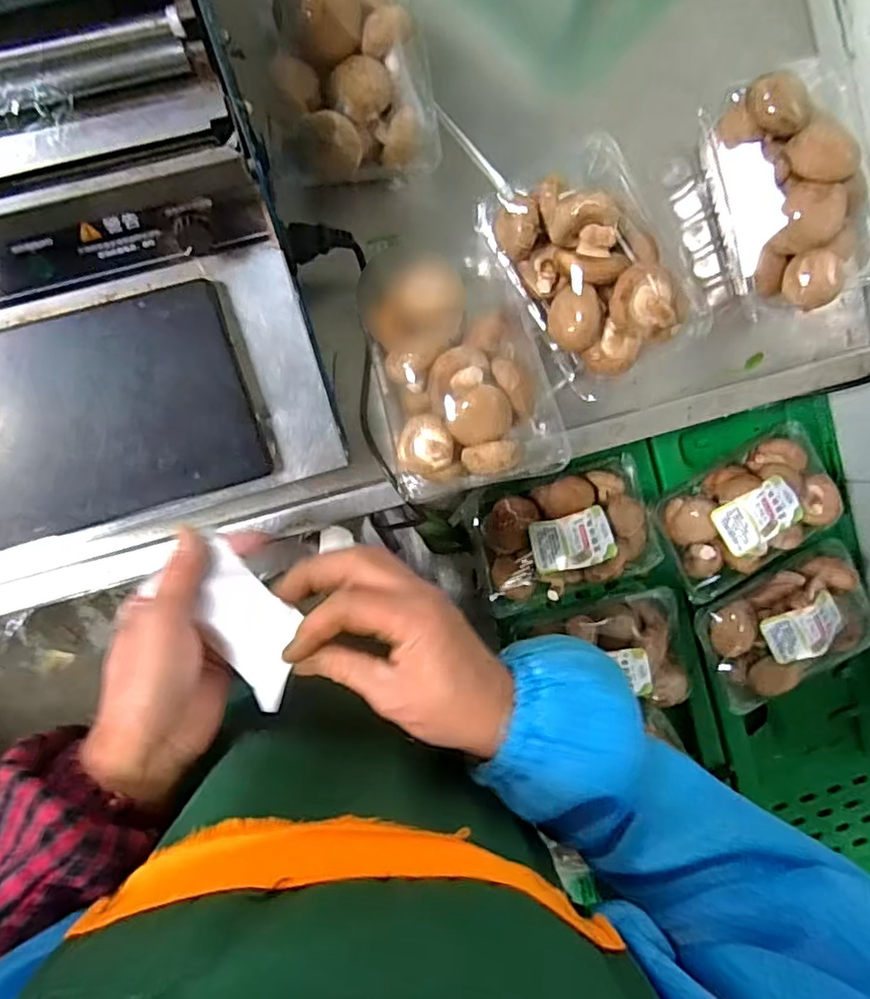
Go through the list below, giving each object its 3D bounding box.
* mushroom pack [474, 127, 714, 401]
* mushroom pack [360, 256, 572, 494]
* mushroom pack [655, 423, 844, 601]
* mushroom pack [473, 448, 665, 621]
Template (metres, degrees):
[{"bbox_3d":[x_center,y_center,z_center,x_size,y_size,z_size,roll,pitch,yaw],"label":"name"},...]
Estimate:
[{"bbox_3d":[0.126,-0.184,0.485,0.126,0.077,0.169,-32,97,-4],"label":"mushroom pack"},{"bbox_3d":[0.020,-0.093,0.455,0.123,0.052,0.167,-12,95,-6],"label":"mushroom pack"},{"bbox_3d":[0.324,0.012,0.632,0.186,0.055,0.102,-32,97,-4],"label":"mushroom pack"},{"bbox_3d":[0.132,0.041,0.611,0.182,0.078,0.131,-16,96,-6],"label":"mushroom pack"}]

